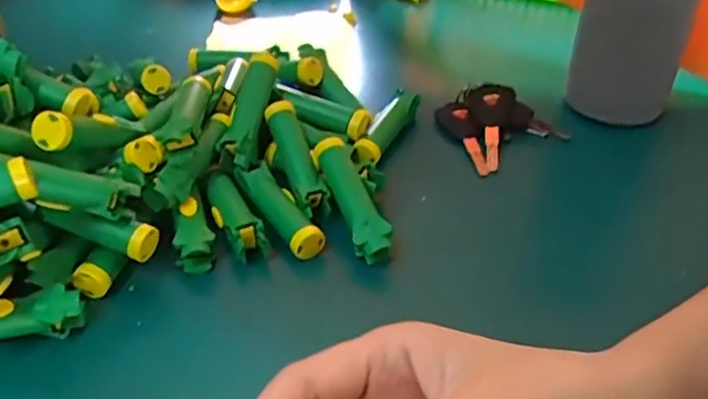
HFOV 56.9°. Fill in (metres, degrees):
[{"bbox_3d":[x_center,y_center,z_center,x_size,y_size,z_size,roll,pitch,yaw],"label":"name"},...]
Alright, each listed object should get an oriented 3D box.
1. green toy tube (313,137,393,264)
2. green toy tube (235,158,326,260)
[{"bbox_3d":[-0.002,-0.002,0.379,0.018,0.018,0.081,-14,57,-20],"label":"green toy tube"},{"bbox_3d":[-0.044,0.005,0.386,0.019,0.020,0.073,-22,44,-26],"label":"green toy tube"}]

